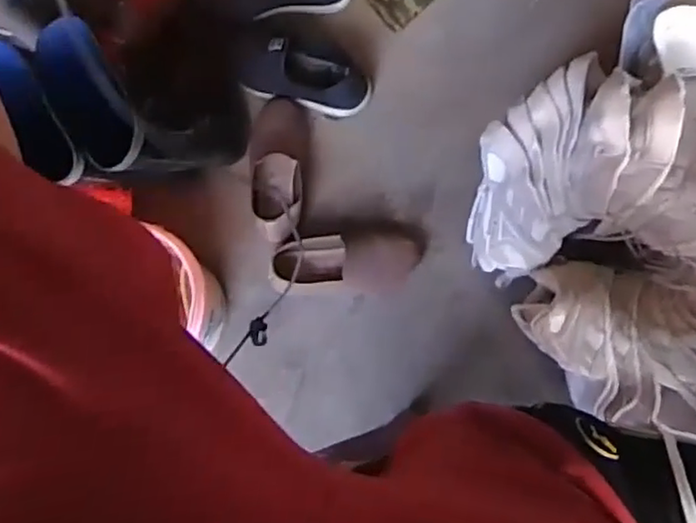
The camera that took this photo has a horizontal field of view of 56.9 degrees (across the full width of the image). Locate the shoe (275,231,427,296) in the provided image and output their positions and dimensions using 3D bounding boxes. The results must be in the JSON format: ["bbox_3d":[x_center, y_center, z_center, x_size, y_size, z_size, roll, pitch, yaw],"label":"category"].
[{"bbox_3d":[-0.007,-0.003,1.029,0.253,0.103,0.100,-4,83,5],"label":"shoe"}]

